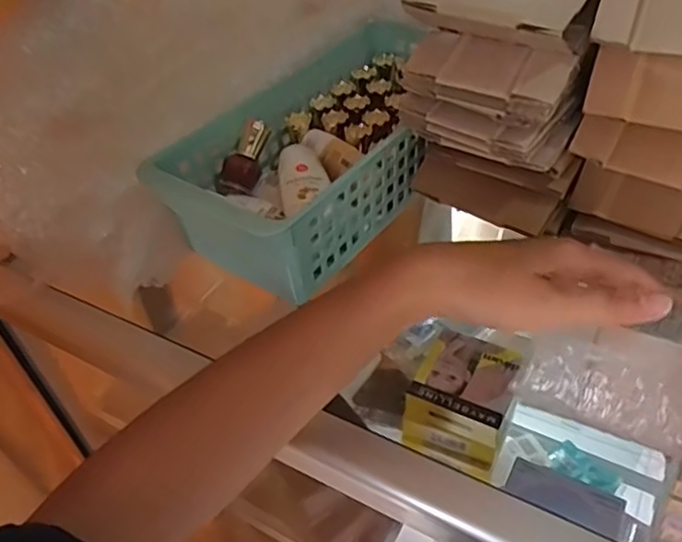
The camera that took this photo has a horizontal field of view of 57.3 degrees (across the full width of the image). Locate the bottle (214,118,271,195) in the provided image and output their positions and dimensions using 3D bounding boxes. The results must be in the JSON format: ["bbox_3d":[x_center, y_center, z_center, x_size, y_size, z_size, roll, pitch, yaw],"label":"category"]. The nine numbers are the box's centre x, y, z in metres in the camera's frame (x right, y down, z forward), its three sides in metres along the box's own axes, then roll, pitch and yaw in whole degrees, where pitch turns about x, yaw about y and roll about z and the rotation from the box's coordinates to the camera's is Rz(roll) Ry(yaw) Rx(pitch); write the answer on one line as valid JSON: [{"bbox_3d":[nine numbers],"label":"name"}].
[{"bbox_3d":[-0.077,-0.088,0.491,0.026,0.026,0.062,20,79,25],"label":"bottle"}]

